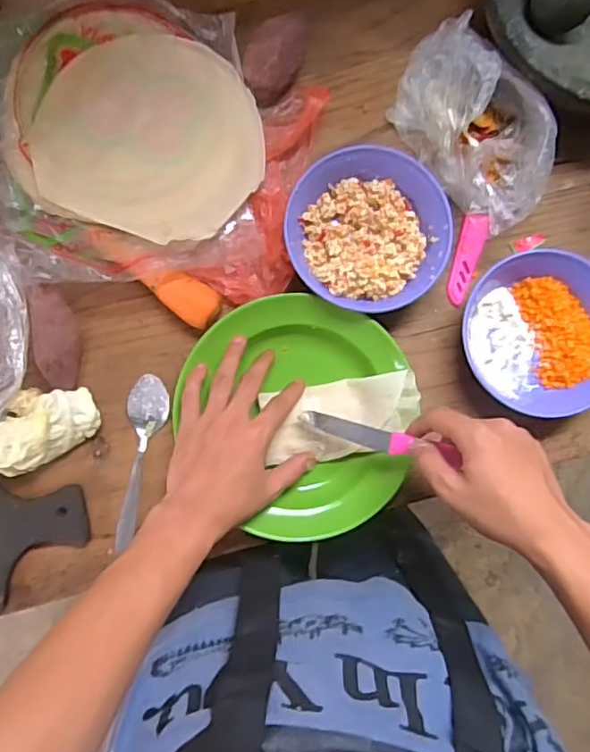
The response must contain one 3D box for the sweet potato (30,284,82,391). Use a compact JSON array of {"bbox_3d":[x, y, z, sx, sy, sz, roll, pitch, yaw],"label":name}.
[{"bbox_3d":[-0.211,-0.034,0.543,0.034,0.028,0.093,-9,90,-2],"label":"sweet potato"}]

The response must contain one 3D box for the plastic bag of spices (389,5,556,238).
[{"bbox_3d":[0.168,-0.232,0.562,0.105,0.067,0.193,-31,91,-2],"label":"plastic bag of spices"}]

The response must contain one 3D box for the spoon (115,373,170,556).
[{"bbox_3d":[-0.140,0.077,0.552,0.035,0.015,0.153,8,89,-2],"label":"spoon"}]

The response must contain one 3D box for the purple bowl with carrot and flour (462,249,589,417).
[{"bbox_3d":[0.228,-0.038,0.564,0.137,0.049,0.150,-11,90,-2],"label":"purple bowl with carrot and flour"}]

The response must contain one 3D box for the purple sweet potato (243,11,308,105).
[{"bbox_3d":[-0.024,-0.292,0.567,0.050,0.036,0.069,22,89,-2],"label":"purple sweet potato"}]

